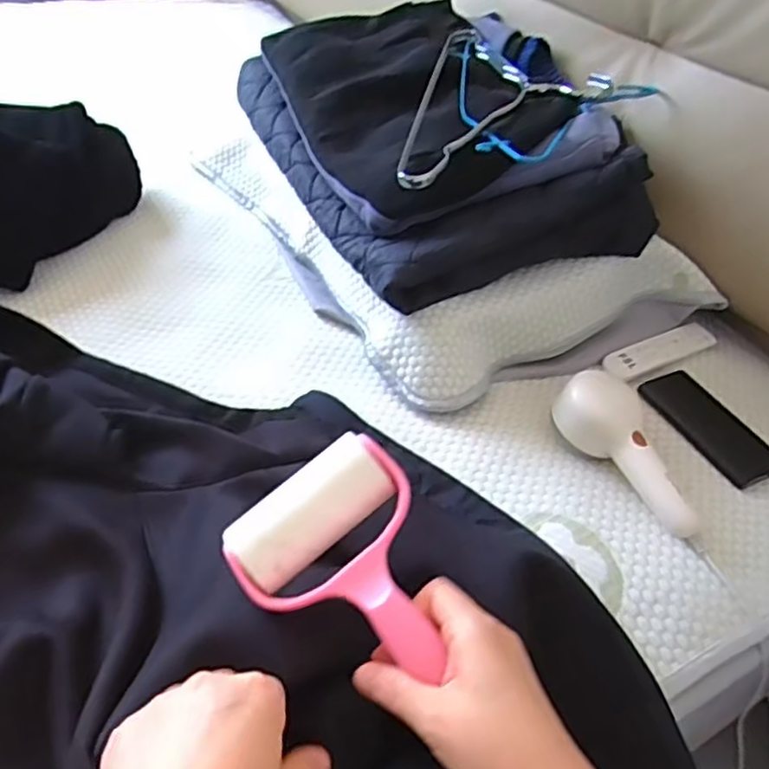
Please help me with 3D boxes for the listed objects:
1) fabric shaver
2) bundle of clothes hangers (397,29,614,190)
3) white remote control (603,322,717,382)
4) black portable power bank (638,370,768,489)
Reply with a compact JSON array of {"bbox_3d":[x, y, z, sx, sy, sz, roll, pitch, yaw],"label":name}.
[{"bbox_3d":[0.231,0.055,0.634,0.060,0.070,0.165,-27,51,-34],"label":"fabric shaver"},{"bbox_3d":[0.149,-0.327,0.776,0.211,0.052,0.423,12,42,5],"label":"bundle of clothes hangers"},{"bbox_3d":[0.317,-0.041,0.784,0.151,0.014,0.040,-16,46,-25],"label":"white remote control"},{"bbox_3d":[0.335,0.040,0.713,0.072,0.008,0.152,-15,45,-24],"label":"black portable power bank"}]

